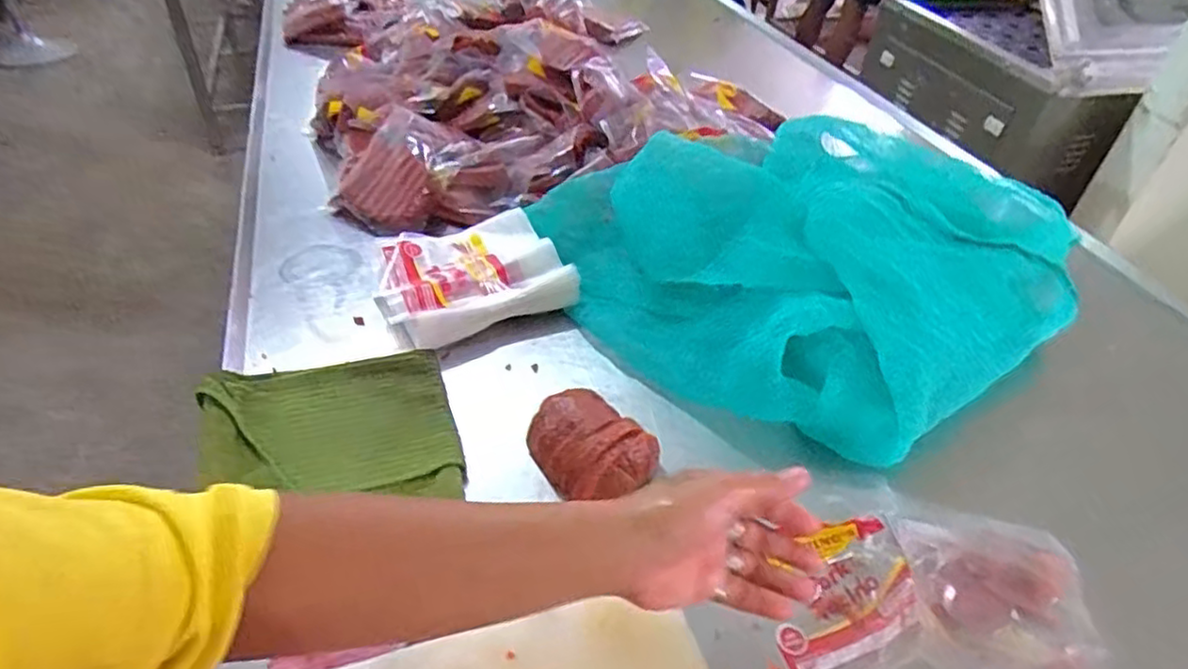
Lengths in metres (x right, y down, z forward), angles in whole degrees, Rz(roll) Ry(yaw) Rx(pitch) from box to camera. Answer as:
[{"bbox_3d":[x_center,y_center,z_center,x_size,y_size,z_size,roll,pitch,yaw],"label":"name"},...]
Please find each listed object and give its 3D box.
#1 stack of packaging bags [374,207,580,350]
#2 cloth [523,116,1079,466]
[{"bbox_3d":[-0.136,-0.065,0.757,0.196,0.042,0.151,-17,46,-23],"label":"stack of packaging bags"},{"bbox_3d":[0.217,-0.095,0.748,0.445,0.122,0.456,-19,47,-25],"label":"cloth"}]

